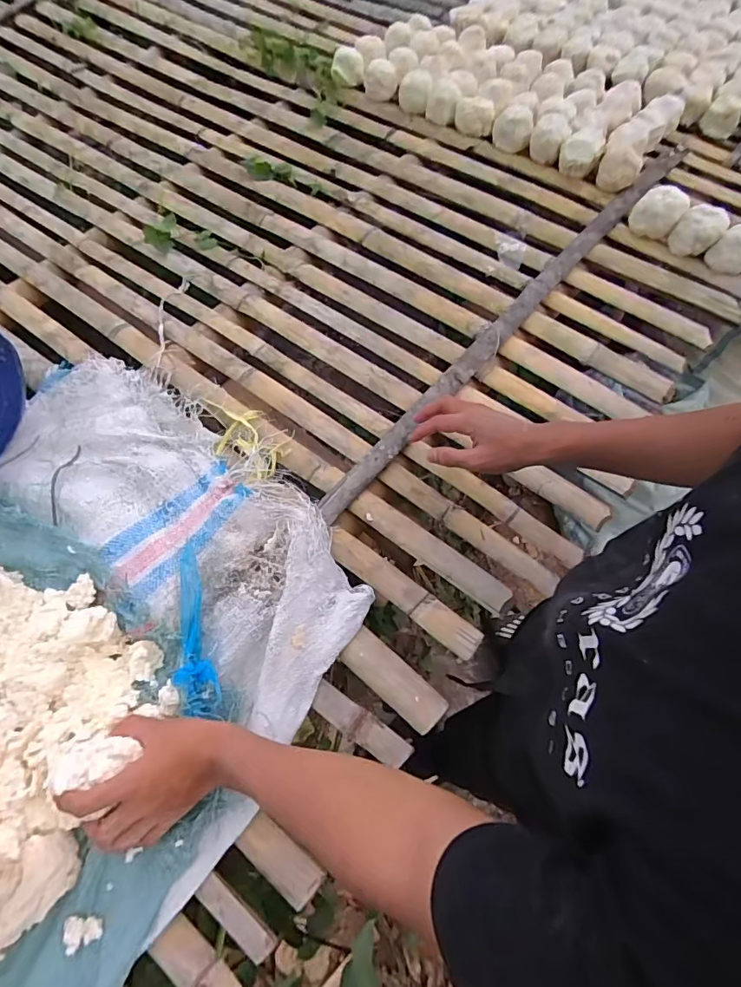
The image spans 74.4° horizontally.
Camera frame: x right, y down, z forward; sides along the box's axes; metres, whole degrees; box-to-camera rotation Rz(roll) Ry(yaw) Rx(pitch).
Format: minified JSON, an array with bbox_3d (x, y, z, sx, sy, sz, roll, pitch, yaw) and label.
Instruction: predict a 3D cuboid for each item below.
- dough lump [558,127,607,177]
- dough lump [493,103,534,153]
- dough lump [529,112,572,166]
[{"bbox_3d":[0.395,-0.638,0.917,0.073,0.057,0.074,-1,65,3],"label":"dough lump"},{"bbox_3d":[0.278,-0.711,0.954,0.073,0.055,0.061,5,65,6],"label":"dough lump"},{"bbox_3d":[0.345,-0.682,0.942,0.066,0.061,0.068,-1,65,3],"label":"dough lump"}]

